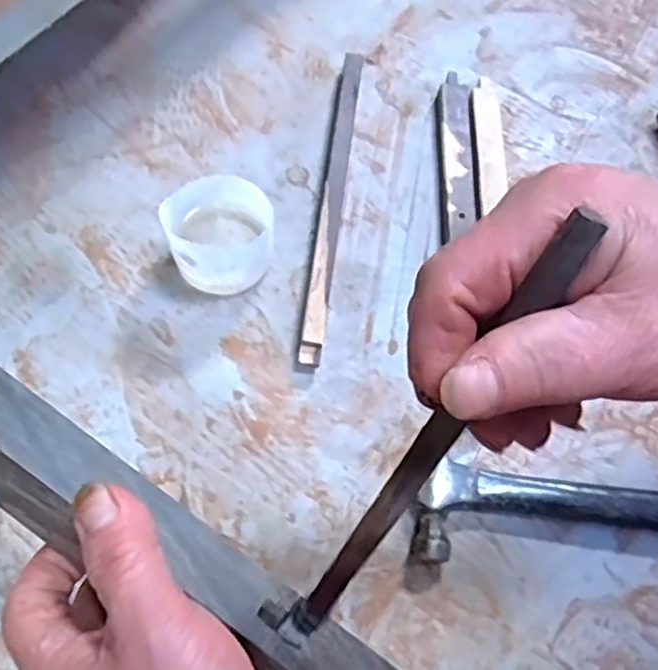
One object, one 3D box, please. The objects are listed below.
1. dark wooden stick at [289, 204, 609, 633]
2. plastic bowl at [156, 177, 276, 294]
[{"bbox_3d":[0.029,0.039,0.223,0.009,0.175,0.008,35,29,11],"label":"dark wooden stick"},{"bbox_3d":[-0.099,-0.091,0.666,0.094,0.084,0.084,-28,72,-13],"label":"plastic bowl"}]

